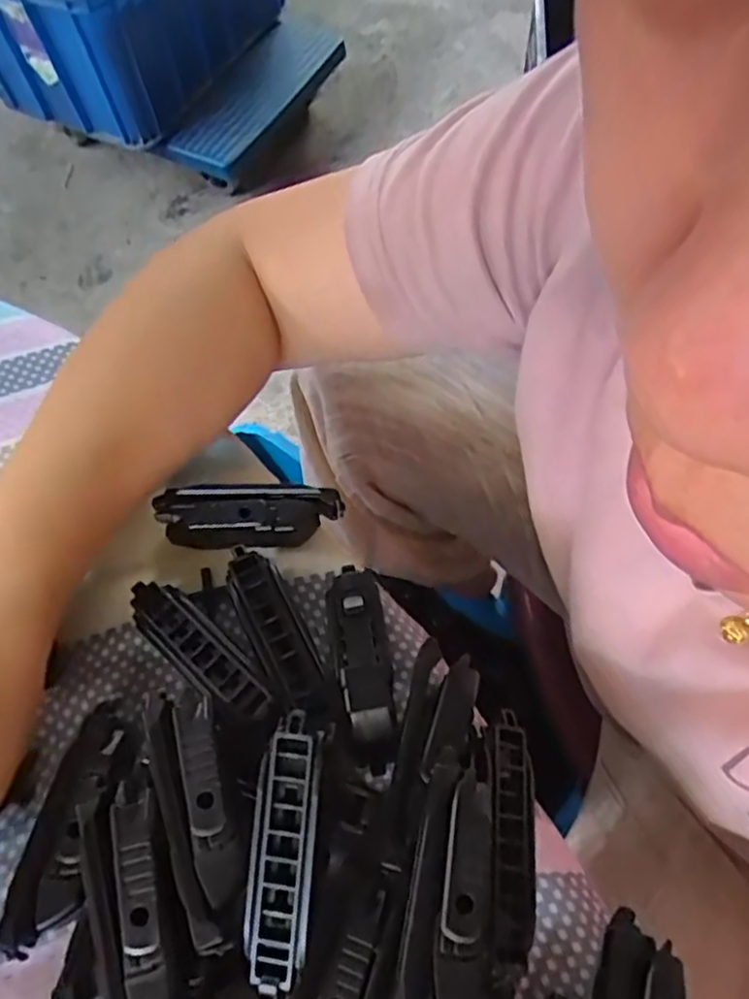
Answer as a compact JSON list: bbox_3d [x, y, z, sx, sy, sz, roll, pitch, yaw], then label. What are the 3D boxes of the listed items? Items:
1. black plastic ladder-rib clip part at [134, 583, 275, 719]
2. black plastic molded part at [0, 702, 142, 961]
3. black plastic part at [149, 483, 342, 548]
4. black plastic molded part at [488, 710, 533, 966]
[{"bbox_3d":[-0.068,0.056,0.261,0.074,0.014,0.021,40,71,18],"label":"black plastic ladder-rib clip part"},{"bbox_3d":[-0.105,0.115,0.241,0.025,0.021,0.079,10,65,6],"label":"black plastic molded part"},{"bbox_3d":[-0.055,0.007,0.293,0.078,0.017,0.023,0,64,1],"label":"black plastic part"},{"bbox_3d":[0.046,0.110,0.229,0.014,0.008,0.074,2,64,2],"label":"black plastic molded part"}]

